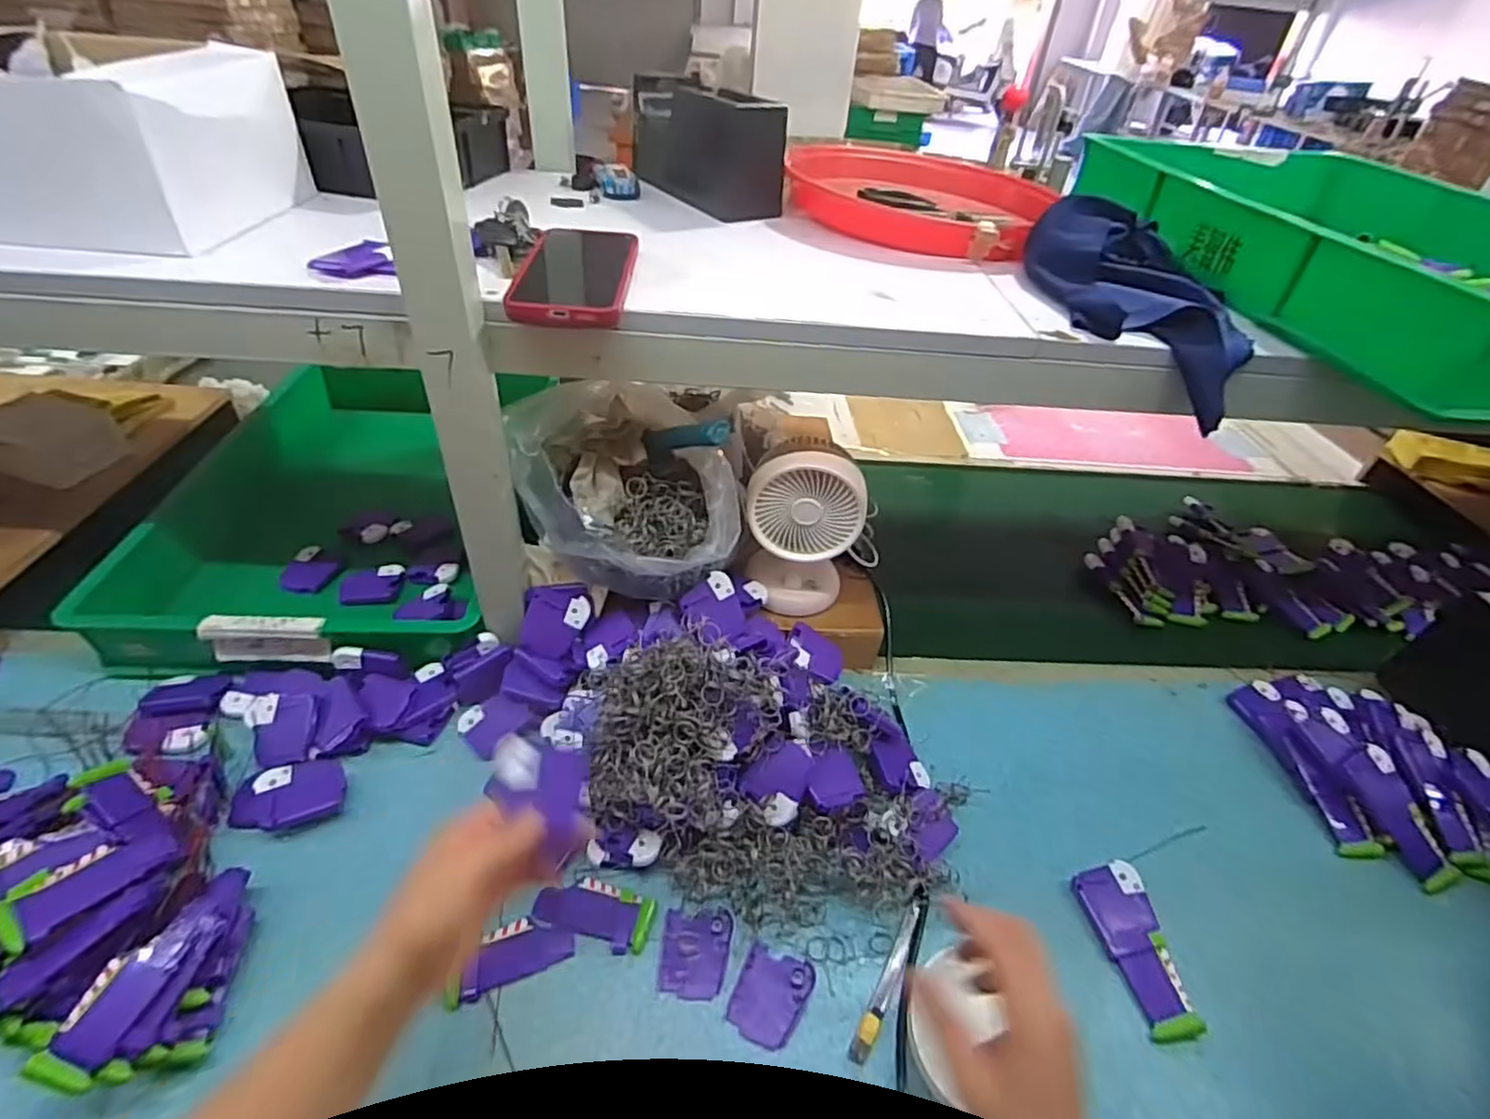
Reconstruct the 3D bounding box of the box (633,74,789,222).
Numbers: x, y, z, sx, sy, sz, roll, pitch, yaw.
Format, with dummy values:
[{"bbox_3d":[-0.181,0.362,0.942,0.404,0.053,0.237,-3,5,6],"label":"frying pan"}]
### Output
[{"bbox_3d":[-0.045,-0.432,0.716,0.061,0.099,0.202,-25,49,-31],"label":"box"}]

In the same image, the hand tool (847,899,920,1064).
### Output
[{"bbox_3d":[0.107,0.310,0.510,0.013,0.012,0.121,24,44,20],"label":"hand tool"}]

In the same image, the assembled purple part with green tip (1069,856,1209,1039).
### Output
[{"bbox_3d":[0.306,0.301,0.530,0.047,0.026,0.119,-3,41,-10],"label":"assembled purple part with green tip"}]

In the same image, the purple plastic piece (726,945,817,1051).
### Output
[{"bbox_3d":[0.019,0.318,0.499,0.050,0.006,0.061,20,42,16],"label":"purple plastic piece"}]

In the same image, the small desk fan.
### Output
[{"bbox_3d":[0.060,-0.039,0.681,0.105,0.169,0.096,10,41,5],"label":"small desk fan"}]

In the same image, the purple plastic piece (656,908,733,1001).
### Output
[{"bbox_3d":[-0.038,0.296,0.514,0.050,0.006,0.059,5,48,2],"label":"purple plastic piece"}]

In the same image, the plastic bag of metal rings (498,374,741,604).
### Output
[{"bbox_3d":[-0.106,-0.060,0.632,0.195,0.153,0.153,-3,41,-10],"label":"plastic bag of metal rings"}]

